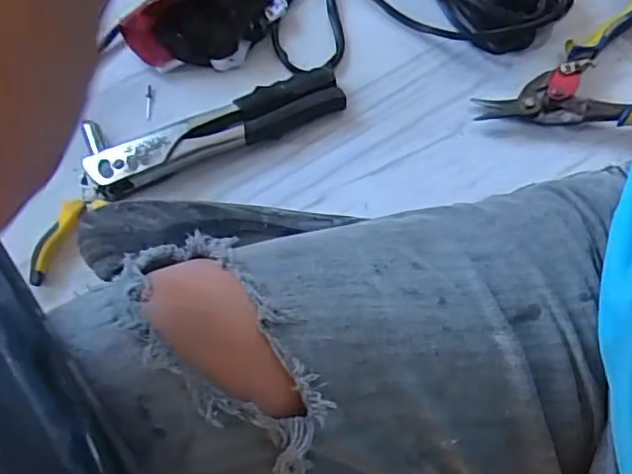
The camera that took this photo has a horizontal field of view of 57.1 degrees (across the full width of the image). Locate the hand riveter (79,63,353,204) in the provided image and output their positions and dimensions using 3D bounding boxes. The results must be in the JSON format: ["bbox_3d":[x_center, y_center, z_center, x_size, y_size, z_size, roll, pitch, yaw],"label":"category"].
[{"bbox_3d":[-0.091,-0.105,0.542,0.238,0.027,0.067,-21,72,-9],"label":"hand riveter"}]

